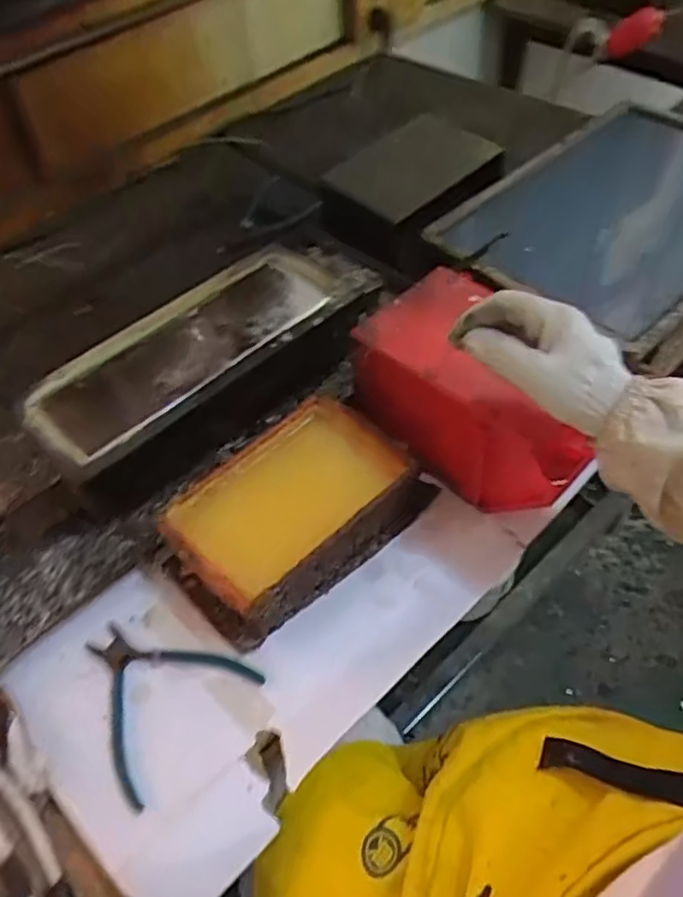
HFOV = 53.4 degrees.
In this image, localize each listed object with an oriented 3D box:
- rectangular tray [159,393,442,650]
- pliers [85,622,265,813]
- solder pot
[{"bbox_3d":[-0.044,0.056,0.605,0.211,0.070,0.137,-38,58,-21],"label":"rectangular tray"},{"bbox_3d":[-0.157,0.194,0.557,0.136,0.016,0.128,33,62,27],"label":"pliers"},{"bbox_3d":[-0.135,-0.078,0.722,0.366,0.109,0.150,-37,58,-21],"label":"solder pot"}]

